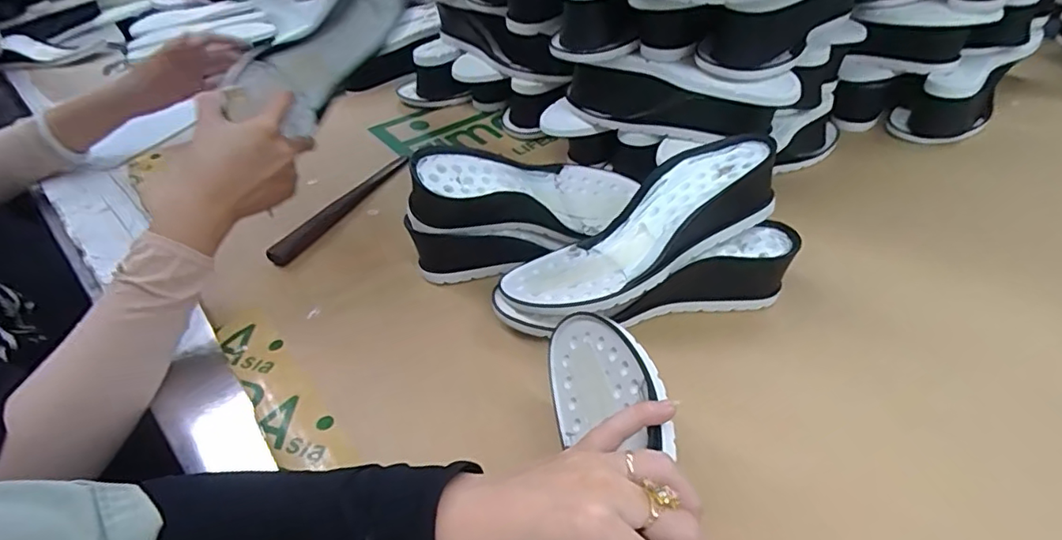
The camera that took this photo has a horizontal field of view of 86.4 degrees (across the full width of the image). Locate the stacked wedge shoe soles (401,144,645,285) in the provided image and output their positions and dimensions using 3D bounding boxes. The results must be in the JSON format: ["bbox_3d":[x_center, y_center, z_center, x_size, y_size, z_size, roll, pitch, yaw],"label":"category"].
[{"bbox_3d":[0.002,-0.070,0.518,0.231,0.109,0.084,-18,40,-16],"label":"stacked wedge shoe soles"}]

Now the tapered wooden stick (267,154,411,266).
[{"bbox_3d":[-0.205,-0.069,0.627,0.024,0.019,0.209,17,44,25],"label":"tapered wooden stick"}]

